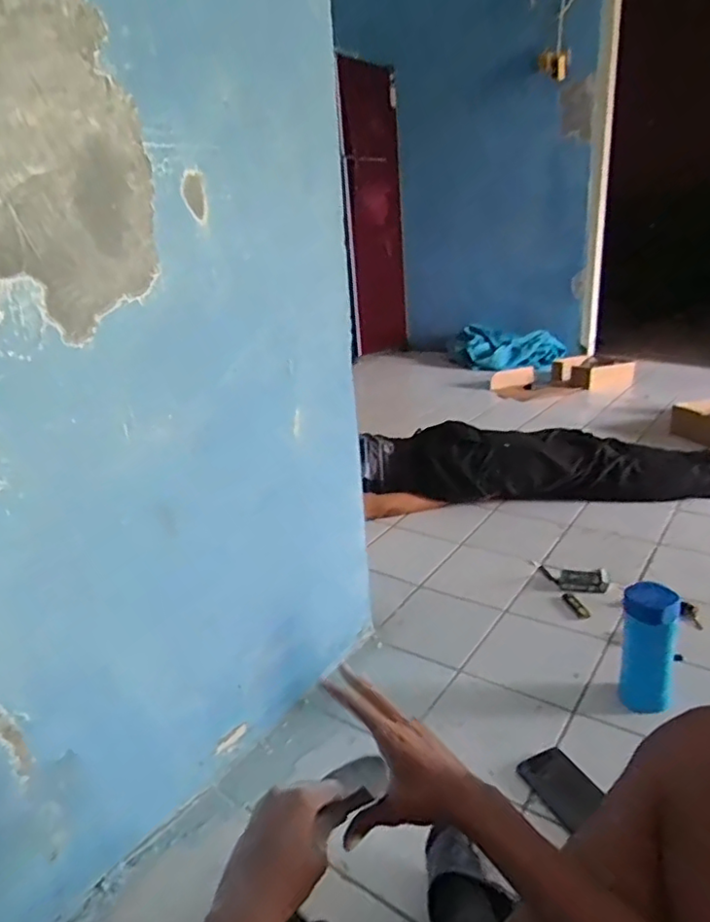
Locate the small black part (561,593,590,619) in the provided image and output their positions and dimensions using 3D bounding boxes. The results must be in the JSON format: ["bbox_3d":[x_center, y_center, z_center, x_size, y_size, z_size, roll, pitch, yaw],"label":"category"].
[{"bbox_3d":[0.445,0.292,1.191,0.027,0.009,0.082,-8,21,-9],"label":"small black part"}]

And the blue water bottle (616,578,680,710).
[{"bbox_3d":[0.452,0.293,0.919,0.078,0.199,0.072,9,25,31],"label":"blue water bottle"}]

